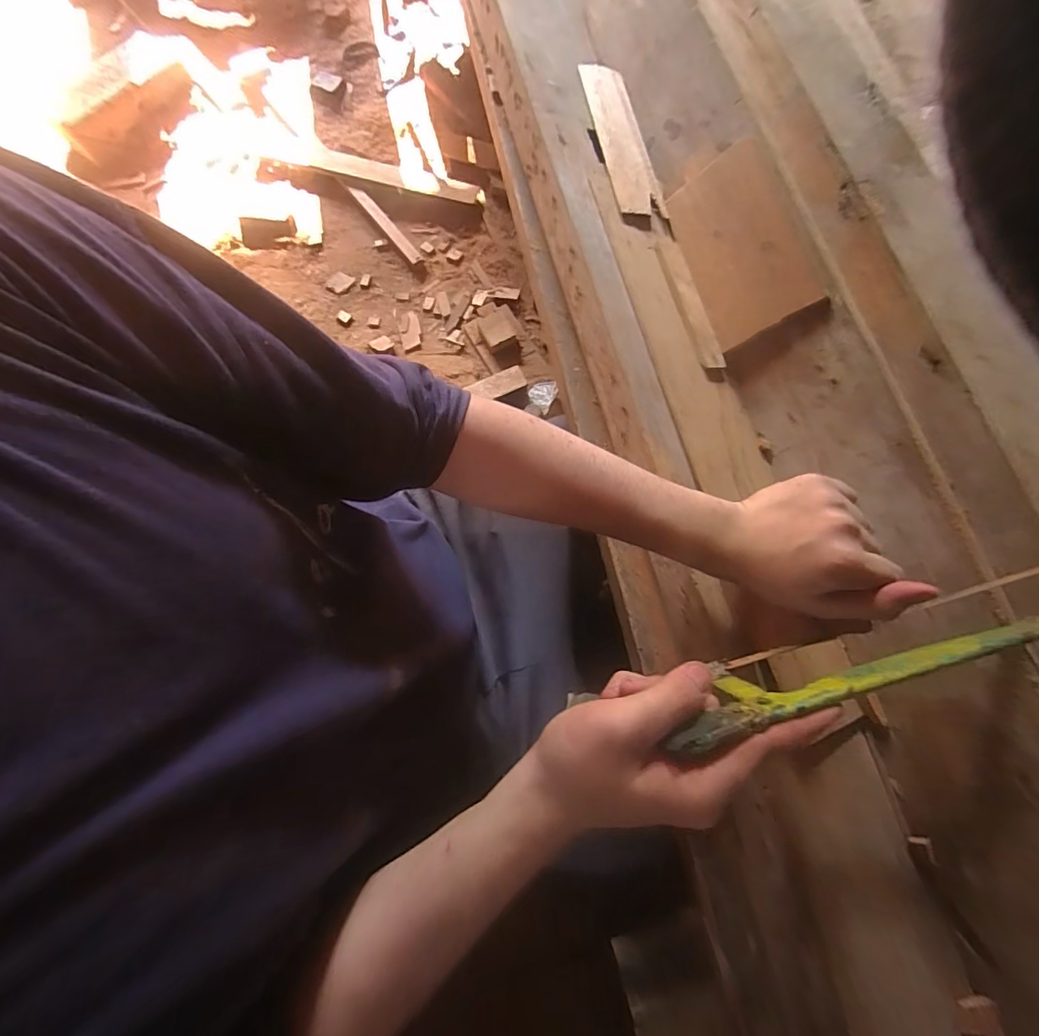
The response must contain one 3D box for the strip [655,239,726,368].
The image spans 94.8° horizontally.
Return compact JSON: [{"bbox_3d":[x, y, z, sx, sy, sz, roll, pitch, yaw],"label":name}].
[{"bbox_3d":[0.192,-0.243,0.538,0.030,0.008,0.166,-15,77,-4],"label":"strip"}]

